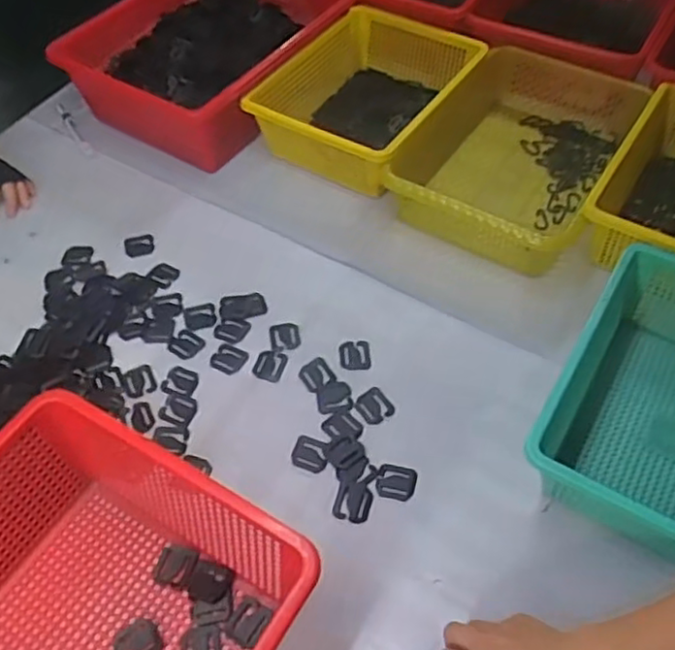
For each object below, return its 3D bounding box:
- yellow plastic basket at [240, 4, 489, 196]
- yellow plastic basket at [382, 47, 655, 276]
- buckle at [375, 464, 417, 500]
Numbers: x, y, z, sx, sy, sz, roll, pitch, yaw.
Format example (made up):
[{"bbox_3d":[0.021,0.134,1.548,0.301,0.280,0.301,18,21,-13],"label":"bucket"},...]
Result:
[{"bbox_3d":[0.044,-0.329,1.013,0.244,0.119,0.306,27,58,20],"label":"yellow plastic basket"},{"bbox_3d":[0.239,-0.228,0.935,0.257,0.099,0.352,24,57,18],"label":"yellow plastic basket"},{"bbox_3d":[0.060,0.160,0.697,0.039,0.004,0.037,10,54,8],"label":"buckle"}]

